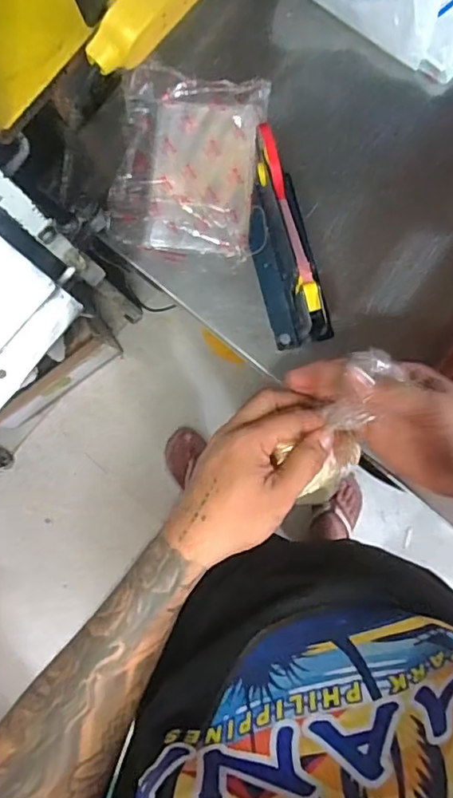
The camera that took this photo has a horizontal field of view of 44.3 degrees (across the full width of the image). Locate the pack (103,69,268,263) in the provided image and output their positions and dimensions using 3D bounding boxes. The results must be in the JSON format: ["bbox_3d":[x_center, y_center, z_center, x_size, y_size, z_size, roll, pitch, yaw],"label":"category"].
[{"bbox_3d":[-0.047,-0.286,0.673,0.168,0.042,0.213,10,88,4],"label":"pack"}]

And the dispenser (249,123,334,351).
[{"bbox_3d":[0.068,-0.169,0.617,0.072,0.145,0.208,-14,87,3],"label":"dispenser"}]

